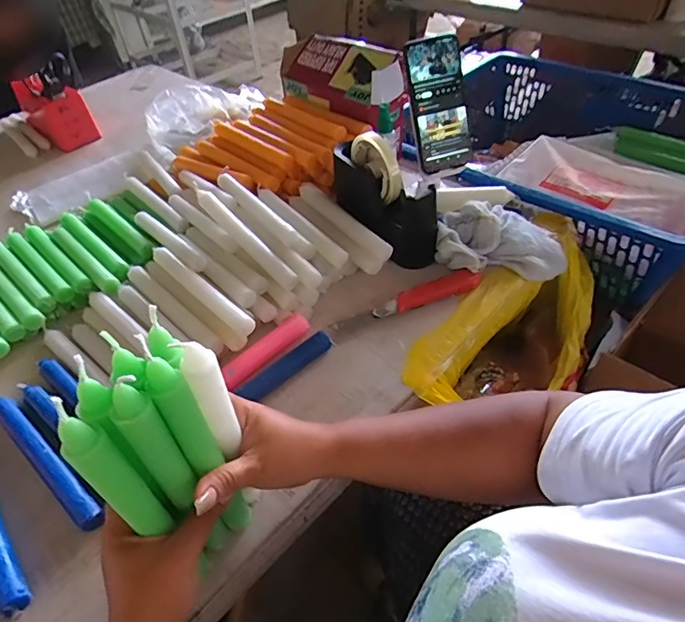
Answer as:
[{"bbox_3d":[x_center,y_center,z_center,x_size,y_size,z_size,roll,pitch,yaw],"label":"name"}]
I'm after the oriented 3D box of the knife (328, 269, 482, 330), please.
[{"bbox_3d":[0.079,-0.012,0.557,0.187,0.022,0.027,-21,47,-13],"label":"knife"}]

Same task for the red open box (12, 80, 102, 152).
[{"bbox_3d":[-0.607,-0.423,0.997,0.088,0.089,0.208,-37,52,-26],"label":"red open box"}]

